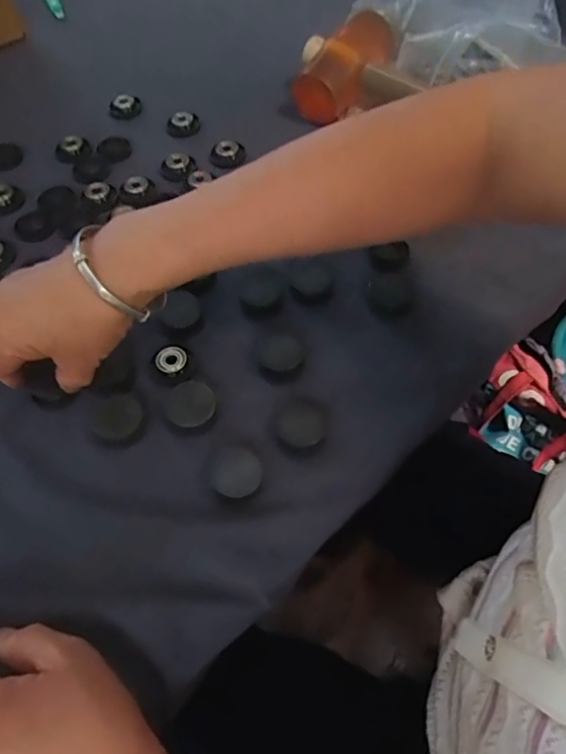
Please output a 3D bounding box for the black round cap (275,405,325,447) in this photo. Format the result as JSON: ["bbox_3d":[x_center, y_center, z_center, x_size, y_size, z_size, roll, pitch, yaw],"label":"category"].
[{"bbox_3d":[0.011,0.033,0.365,0.031,0.012,0.030,-1,57,1],"label":"black round cap"}]

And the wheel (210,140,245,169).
[{"bbox_3d":[-0.052,-0.207,0.520,0.032,0.016,0.027,-6,57,-2],"label":"wheel"}]

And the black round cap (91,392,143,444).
[{"bbox_3d":[-0.110,0.028,0.367,0.032,0.018,0.032,-1,57,1],"label":"black round cap"}]

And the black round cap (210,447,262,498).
[{"bbox_3d":[-0.029,0.061,0.348,0.030,0.009,0.030,-1,57,1],"label":"black round cap"}]

